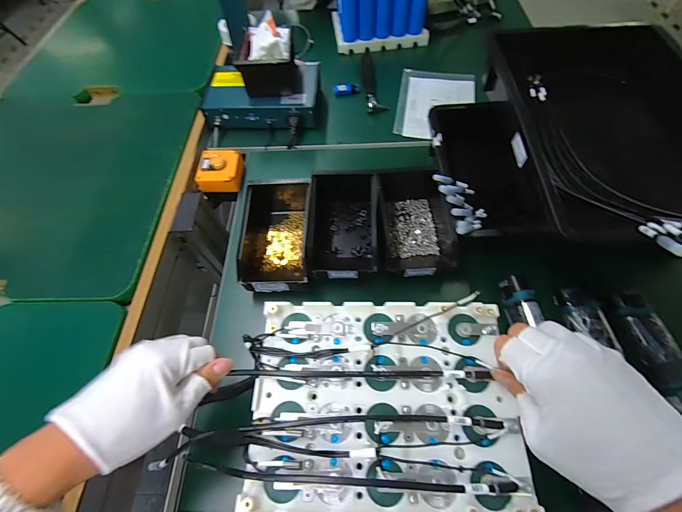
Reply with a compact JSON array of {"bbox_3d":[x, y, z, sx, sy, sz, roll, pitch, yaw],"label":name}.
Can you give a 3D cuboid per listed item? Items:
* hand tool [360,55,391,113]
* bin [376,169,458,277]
[{"bbox_3d":[0.075,-0.414,0.748,0.047,0.024,0.211,-5,61,0],"label":"hand tool"},{"bbox_3d":[0.119,-0.063,0.516,0.117,0.073,0.200,2,61,4],"label":"bin"}]

